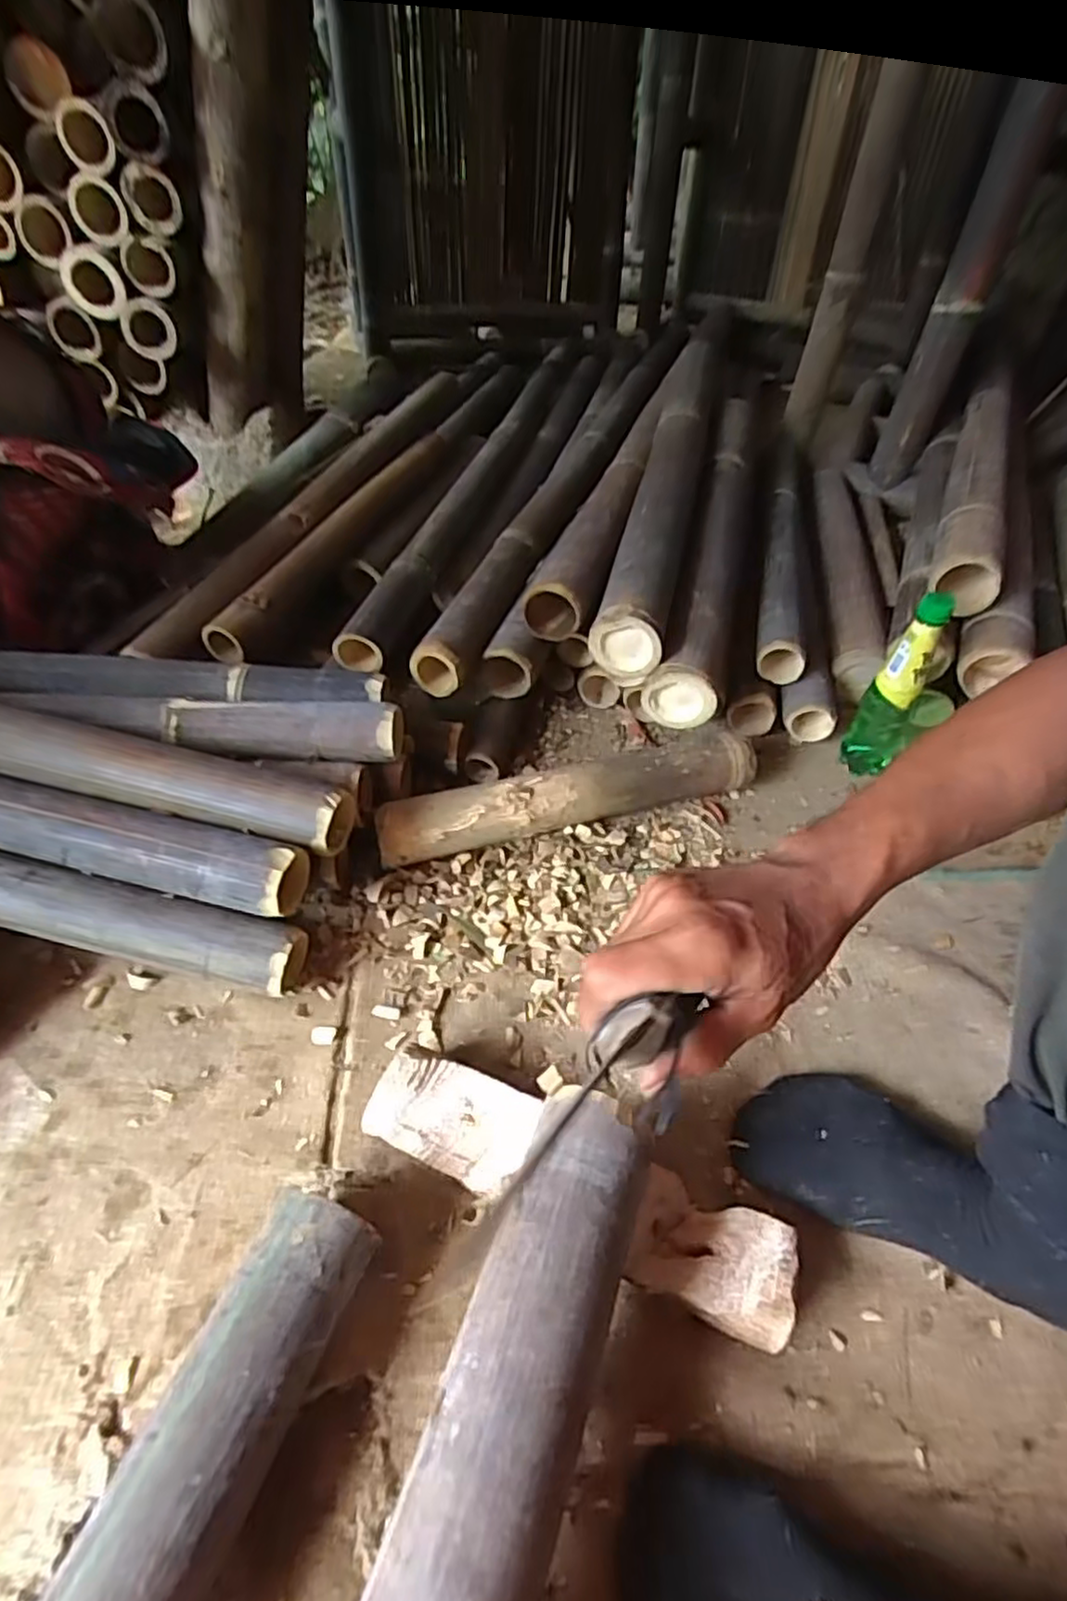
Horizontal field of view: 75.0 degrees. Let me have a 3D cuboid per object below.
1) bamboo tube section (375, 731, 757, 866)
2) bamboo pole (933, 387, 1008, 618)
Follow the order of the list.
[{"bbox_3d":[0.042,-0.004,0.732,0.408,0.065,0.061,-10,49,-13],"label":"bamboo tube section"},{"bbox_3d":[0.599,-0.450,0.950,0.068,0.068,0.668,20,50,14],"label":"bamboo pole"}]

